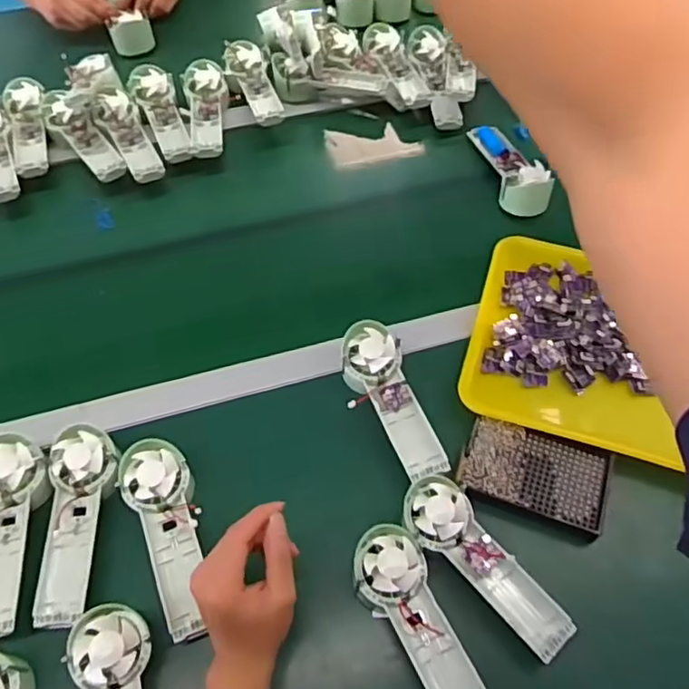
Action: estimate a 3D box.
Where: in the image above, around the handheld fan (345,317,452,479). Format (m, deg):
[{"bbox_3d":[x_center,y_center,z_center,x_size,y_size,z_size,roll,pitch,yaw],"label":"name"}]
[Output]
[{"bbox_3d":[0.045,0.055,0.624,0.064,0.031,0.175,-17,59,-10],"label":"handheld fan"}]

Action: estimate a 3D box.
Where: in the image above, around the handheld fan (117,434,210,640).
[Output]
[{"bbox_3d":[-0.162,0.173,0.557,0.064,0.028,0.179,-15,71,-9],"label":"handheld fan"}]

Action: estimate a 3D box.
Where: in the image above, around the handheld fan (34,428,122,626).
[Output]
[{"bbox_3d":[-0.242,0.160,0.560,0.066,0.036,0.173,-6,58,-4],"label":"handheld fan"}]

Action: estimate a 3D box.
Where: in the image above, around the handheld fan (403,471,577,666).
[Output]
[{"bbox_3d":[0.123,0.194,0.540,0.058,0.032,0.177,-34,63,-19],"label":"handheld fan"}]

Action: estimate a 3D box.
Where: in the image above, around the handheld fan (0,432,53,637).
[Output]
[{"bbox_3d":[-0.305,0.166,0.551,0.064,0.027,0.176,-11,58,-7],"label":"handheld fan"}]

